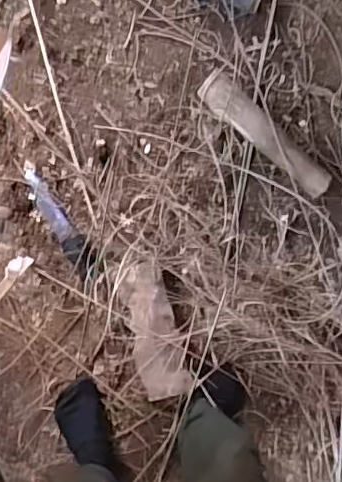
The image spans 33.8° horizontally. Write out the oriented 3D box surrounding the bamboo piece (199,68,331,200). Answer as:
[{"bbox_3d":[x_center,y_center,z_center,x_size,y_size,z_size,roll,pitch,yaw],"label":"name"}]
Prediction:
[{"bbox_3d":[0.210,-0.235,1.252,0.361,0.061,0.081,40,83,-3],"label":"bamboo piece"}]

